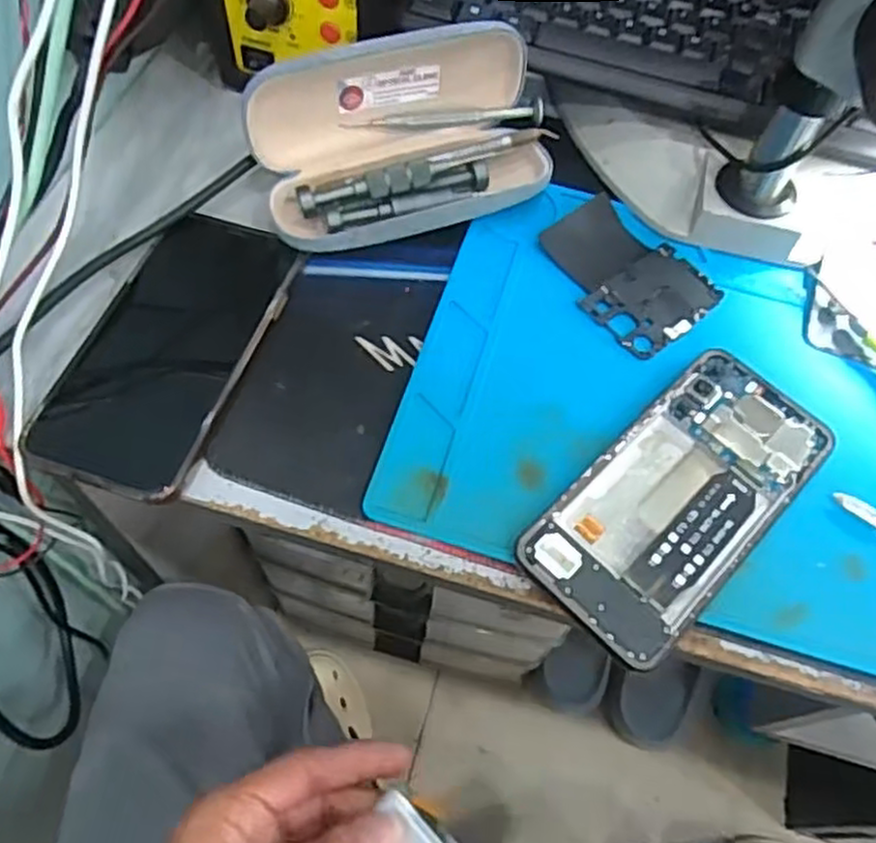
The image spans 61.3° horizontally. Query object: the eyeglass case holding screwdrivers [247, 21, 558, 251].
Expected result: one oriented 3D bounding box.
[{"bbox_3d":[-0.016,-0.157,0.405,0.166,0.067,0.093,-21,65,-13],"label":"eyeglass case holding screwdrivers"}]

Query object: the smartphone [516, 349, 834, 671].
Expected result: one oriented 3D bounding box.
[{"bbox_3d":[0.114,0.033,0.341,0.078,0.010,0.160,41,68,18],"label":"smartphone"}]

